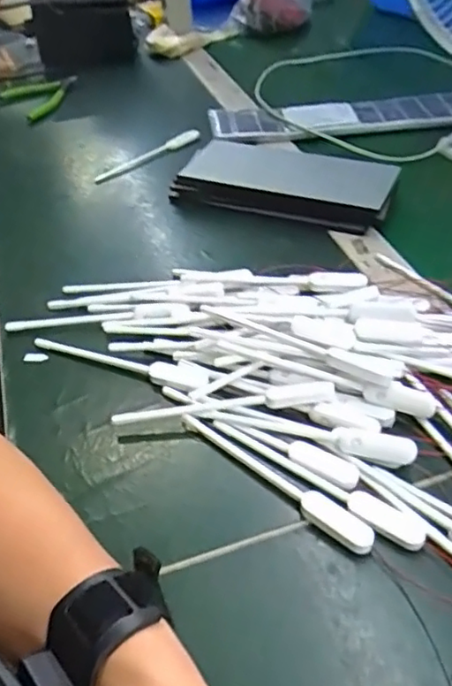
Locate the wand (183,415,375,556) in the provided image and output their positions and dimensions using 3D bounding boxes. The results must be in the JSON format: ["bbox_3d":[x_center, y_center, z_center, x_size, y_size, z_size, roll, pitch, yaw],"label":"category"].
[{"bbox_3d":[0.028,0.079,0.367,0.139,0.009,0.017,31,54,33],"label":"wand"}]

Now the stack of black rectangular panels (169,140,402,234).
[{"bbox_3d":[0.060,-0.163,0.604,0.212,0.036,0.102,15,47,21],"label":"stack of black rectangular panels"}]

